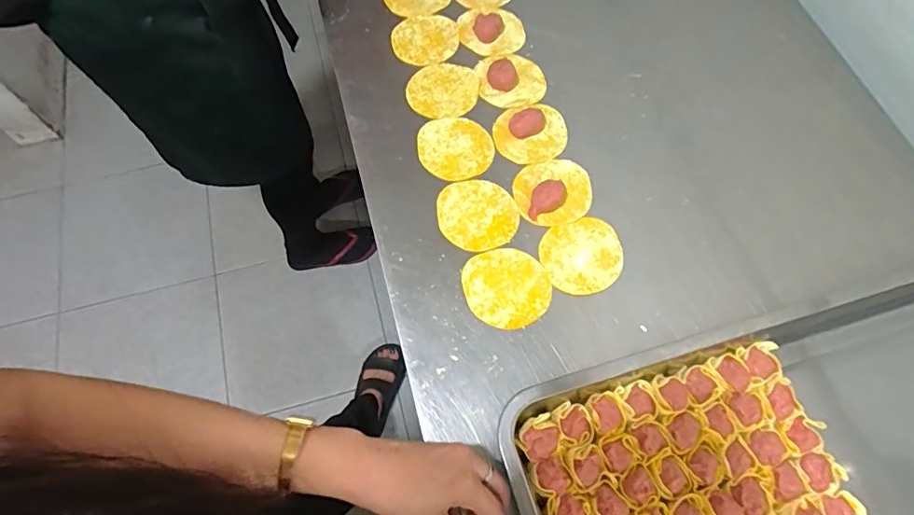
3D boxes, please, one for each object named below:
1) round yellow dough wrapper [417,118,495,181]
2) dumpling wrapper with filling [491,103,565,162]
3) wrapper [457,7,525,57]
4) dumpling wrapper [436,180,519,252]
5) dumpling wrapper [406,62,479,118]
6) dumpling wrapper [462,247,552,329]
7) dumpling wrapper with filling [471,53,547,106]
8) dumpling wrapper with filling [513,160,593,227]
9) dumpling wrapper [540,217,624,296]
[{"bbox_3d":[-0.002,-0.124,0.585,0.080,0.005,0.084,0,69,1],"label":"round yellow dough wrapper"},{"bbox_3d":[0.084,-0.147,0.587,0.079,0.021,0.082,11,66,5],"label":"dumpling wrapper with filling"},{"bbox_3d":[0.043,-0.288,0.652,0.082,0.021,0.071,2,66,1],"label":"wrapper"},{"bbox_3d":[0.022,-0.046,0.550,0.082,0.004,0.081,1,68,-2],"label":"dumpling wrapper"},{"bbox_3d":[-0.015,-0.200,0.618,0.078,0.004,0.088,29,69,12],"label":"dumpling wrapper"},{"bbox_3d":[0.050,0.030,0.515,0.082,0.004,0.082,0,66,0],"label":"dumpling wrapper"},{"bbox_3d":[0.065,-0.218,0.617,0.080,0.021,0.079,0,66,0],"label":"dumpling wrapper with filling"},{"bbox_3d":[0.104,-0.075,0.549,0.082,0.025,0.078,0,66,0],"label":"dumpling wrapper with filling"},{"bbox_3d":[0.128,-0.002,0.529,0.083,0.004,0.077,0,66,0],"label":"dumpling wrapper"}]

